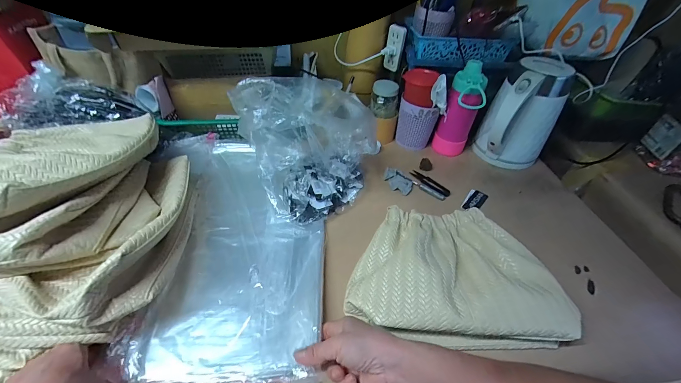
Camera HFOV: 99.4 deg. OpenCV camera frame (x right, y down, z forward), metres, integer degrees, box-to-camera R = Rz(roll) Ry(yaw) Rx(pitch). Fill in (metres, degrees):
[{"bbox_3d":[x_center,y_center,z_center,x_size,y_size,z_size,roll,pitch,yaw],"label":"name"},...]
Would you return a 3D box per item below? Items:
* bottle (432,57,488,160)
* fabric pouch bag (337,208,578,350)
[{"bbox_3d":[0.263,-0.167,0.642,0.076,0.197,0.076,22,47,17],"label":"bottle"},{"bbox_3d":[0.163,0.111,0.436,0.287,0.078,0.211,5,45,0],"label":"fabric pouch bag"}]

